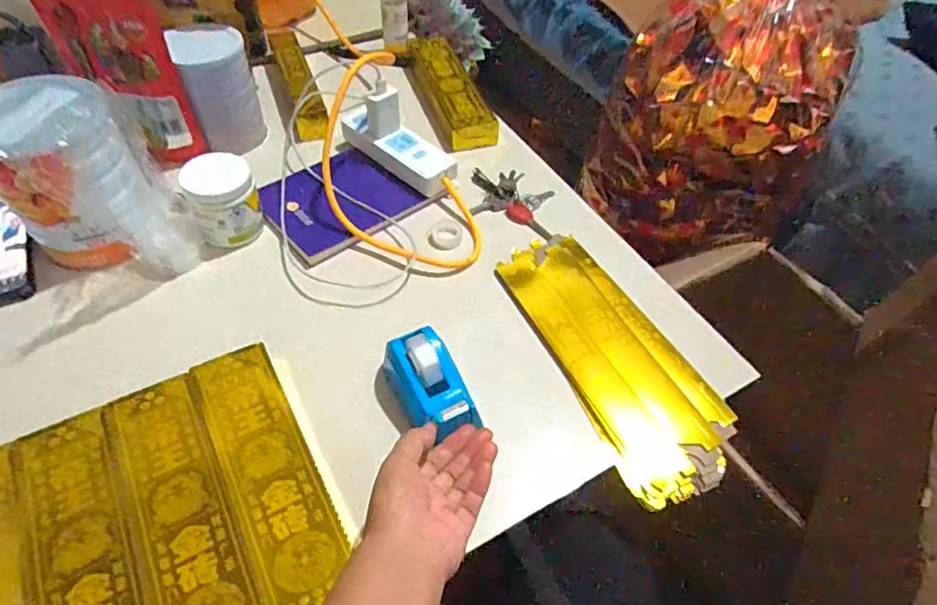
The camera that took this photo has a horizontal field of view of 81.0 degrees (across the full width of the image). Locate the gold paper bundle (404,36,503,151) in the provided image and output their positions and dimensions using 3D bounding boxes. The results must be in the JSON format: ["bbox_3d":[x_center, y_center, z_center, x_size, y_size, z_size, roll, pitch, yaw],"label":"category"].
[{"bbox_3d":[-0.030,-0.315,0.813,0.082,0.035,0.238,-17,54,-15],"label":"gold paper bundle"}]

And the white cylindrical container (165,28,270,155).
[{"bbox_3d":[-0.312,-0.269,0.705,0.080,0.138,0.083,1,52,-1],"label":"white cylindrical container"}]

